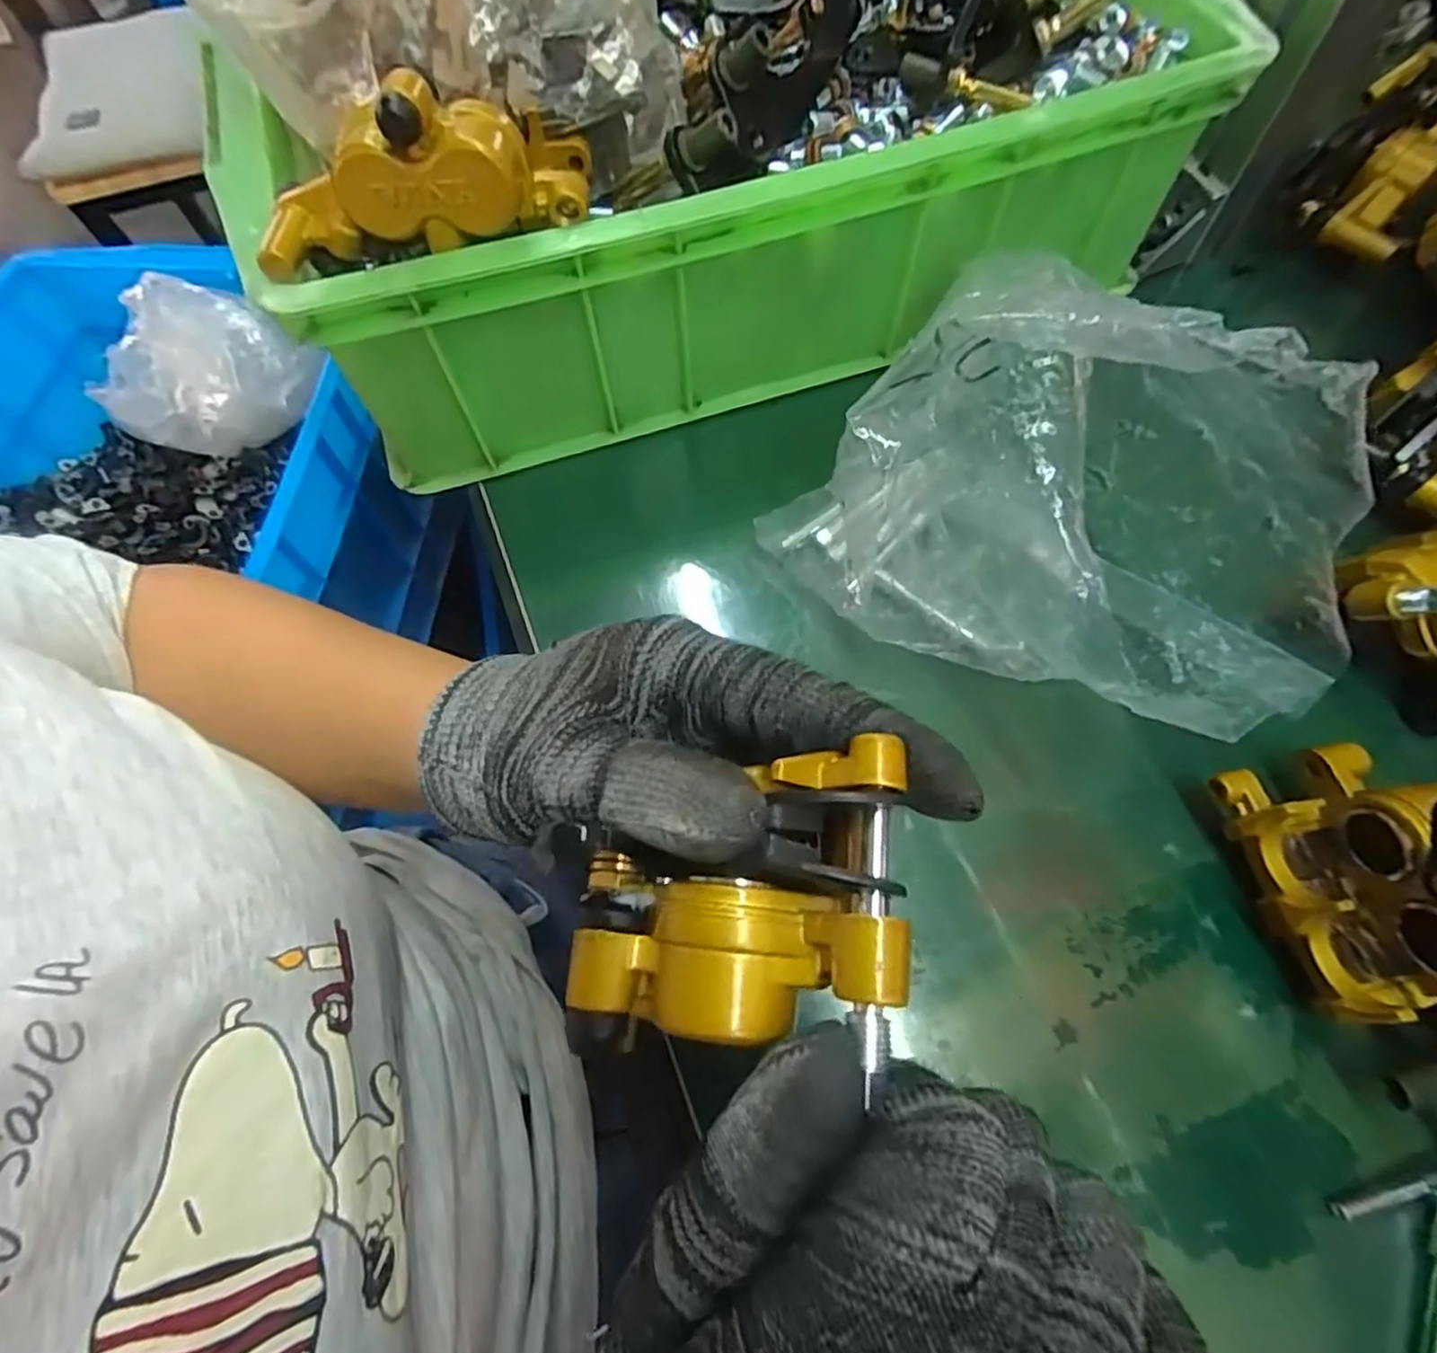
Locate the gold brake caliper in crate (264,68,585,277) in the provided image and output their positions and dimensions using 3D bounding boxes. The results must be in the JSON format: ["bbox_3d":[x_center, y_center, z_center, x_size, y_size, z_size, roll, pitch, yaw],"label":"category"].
[{"bbox_3d":[-0.105,-0.182,0.246,0.117,0.045,0.047,-18,67,-5],"label":"gold brake caliper in crate"}]

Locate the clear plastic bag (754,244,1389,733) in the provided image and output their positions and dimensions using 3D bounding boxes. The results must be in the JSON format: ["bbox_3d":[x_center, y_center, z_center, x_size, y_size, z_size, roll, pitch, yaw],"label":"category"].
[{"bbox_3d":[0.127,-0.076,0.257,0.191,0.130,0.106,29,71,14],"label":"clear plastic bag"}]

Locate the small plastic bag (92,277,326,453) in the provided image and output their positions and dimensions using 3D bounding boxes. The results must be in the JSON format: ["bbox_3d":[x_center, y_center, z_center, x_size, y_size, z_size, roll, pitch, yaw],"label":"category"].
[{"bbox_3d":[-0.498,-0.294,0.681,0.172,0.090,0.126,8,67,6],"label":"small plastic bag"}]

